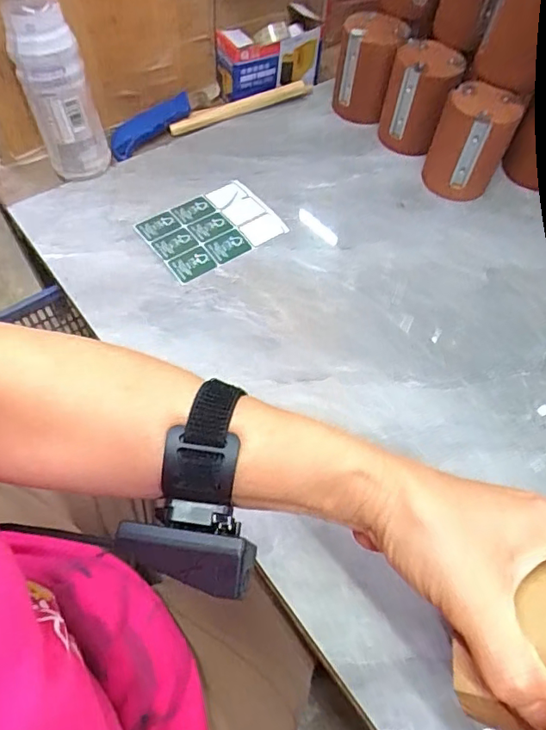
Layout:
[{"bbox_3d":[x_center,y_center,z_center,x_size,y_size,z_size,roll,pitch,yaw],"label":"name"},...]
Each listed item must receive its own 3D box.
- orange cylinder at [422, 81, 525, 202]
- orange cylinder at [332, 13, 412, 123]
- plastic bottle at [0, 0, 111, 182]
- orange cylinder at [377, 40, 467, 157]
[{"bbox_3d":[0.223,-0.251,0.589,0.076,0.109,0.073,24,59,11],"label":"orange cylinder"},{"bbox_3d":[0.120,-0.380,0.665,0.077,0.103,0.076,21,59,9],"label":"orange cylinder"},{"bbox_3d":[-0.227,-0.295,0.539,0.069,0.195,0.068,-18,60,-14],"label":"plastic bottle"},{"bbox_3d":[0.176,-0.322,0.630,0.079,0.109,0.071,17,58,7],"label":"orange cylinder"}]

